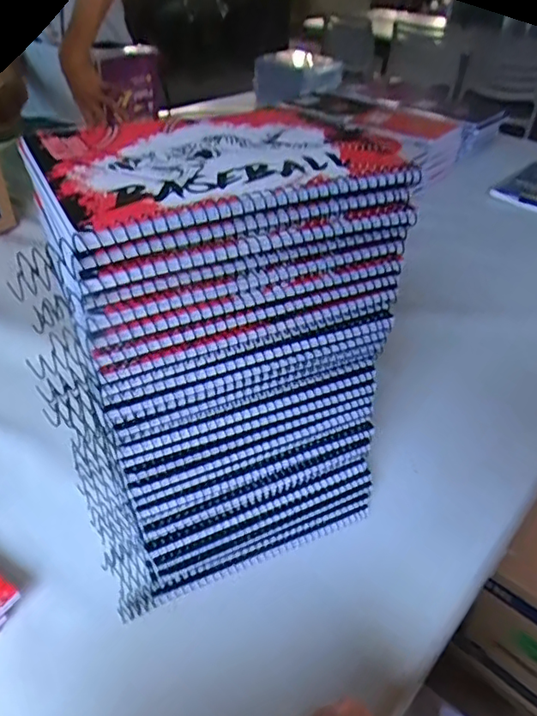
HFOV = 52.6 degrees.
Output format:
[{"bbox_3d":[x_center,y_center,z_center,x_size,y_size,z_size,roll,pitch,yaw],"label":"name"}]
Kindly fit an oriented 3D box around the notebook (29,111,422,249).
[{"bbox_3d":[-0.034,-0.122,0.323,0.198,0.008,0.156,-17,43,-23],"label":"notebook"}]

